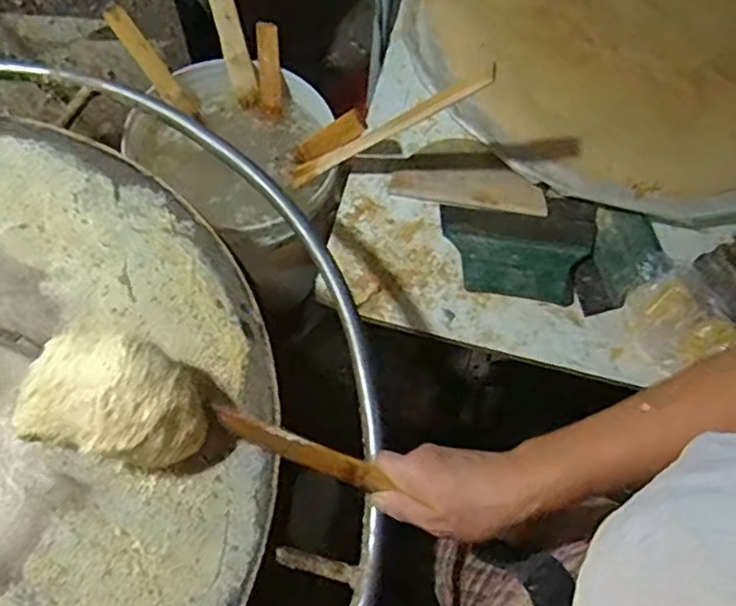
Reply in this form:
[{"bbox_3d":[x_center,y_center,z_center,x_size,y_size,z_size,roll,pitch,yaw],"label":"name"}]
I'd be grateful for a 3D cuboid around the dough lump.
[{"bbox_3d":[-0.191,0.073,0.494,0.135,0.075,0.084,15,66,4],"label":"dough lump"}]

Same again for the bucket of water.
[{"bbox_3d":[-0.181,-0.174,0.992,0.310,0.244,0.259,40,70,13],"label":"bucket of water"}]

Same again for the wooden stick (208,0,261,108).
[{"bbox_3d":[-0.188,-0.365,0.898,0.040,0.185,0.014,1,42,16],"label":"wooden stick"}]

